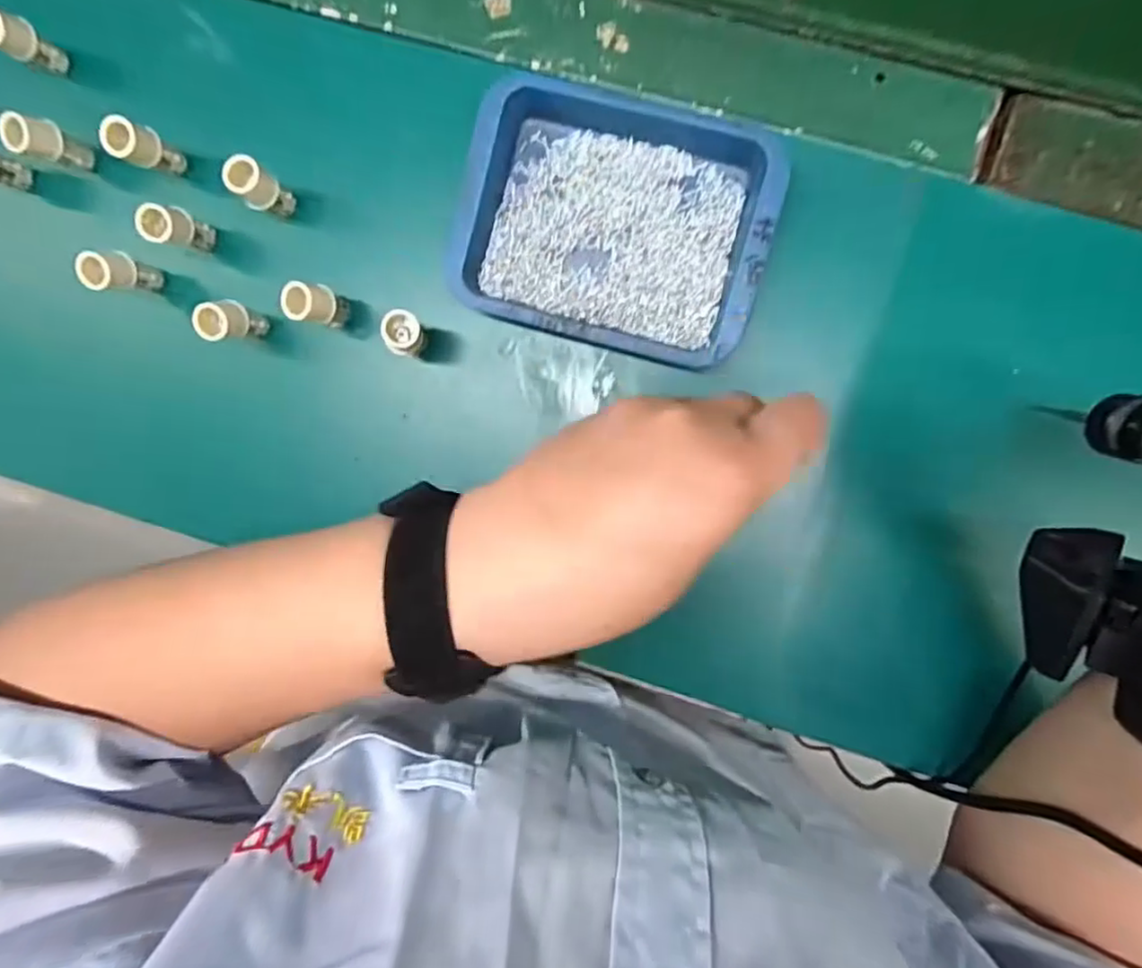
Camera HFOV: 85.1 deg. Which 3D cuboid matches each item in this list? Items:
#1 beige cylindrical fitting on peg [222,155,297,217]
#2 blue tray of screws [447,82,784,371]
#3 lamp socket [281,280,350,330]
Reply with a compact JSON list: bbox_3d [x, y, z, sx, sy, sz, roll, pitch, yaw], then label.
[{"bbox_3d":[-0.166,-0.157,0.332,0.018,0.038,0.020,30,96,1],"label":"beige cylindrical fitting on peg"},{"bbox_3d":[0.022,-0.134,0.324,0.156,0.027,0.122,16,95,2],"label":"blue tray of screws"},{"bbox_3d":[-0.137,-0.096,0.338,0.017,0.045,0.022,19,95,2],"label":"lamp socket"}]

